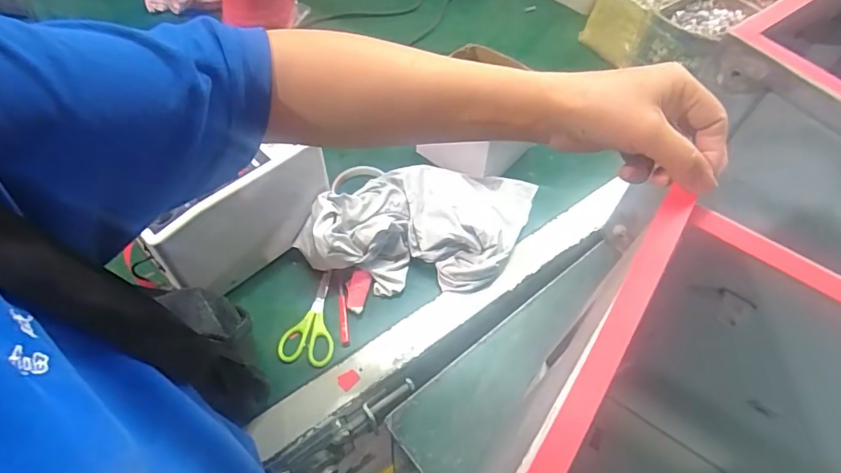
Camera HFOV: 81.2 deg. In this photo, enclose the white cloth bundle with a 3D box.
[{"bbox_3d":[0.004,-0.016,0.618,0.309,0.073,0.160,-2,57,-3],"label":"white cloth bundle"}]

